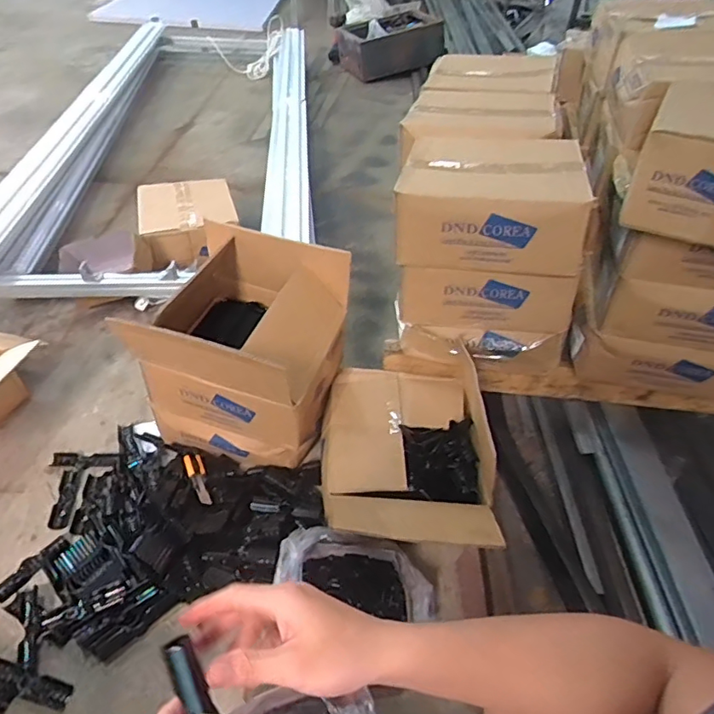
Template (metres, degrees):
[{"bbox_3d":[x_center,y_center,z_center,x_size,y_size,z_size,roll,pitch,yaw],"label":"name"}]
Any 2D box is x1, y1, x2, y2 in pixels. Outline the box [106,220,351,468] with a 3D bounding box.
[{"bbox_3d":[-0.223,-0.002,1.071,0.334,0.355,0.310,13,43,10],"label":"box"}]

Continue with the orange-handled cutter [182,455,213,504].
[{"bbox_3d":[-0.302,0.233,1.035,0.032,0.014,0.153,-17,33,-21],"label":"orange-handled cutter"}]

